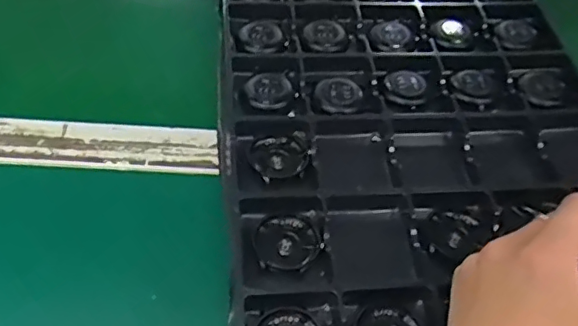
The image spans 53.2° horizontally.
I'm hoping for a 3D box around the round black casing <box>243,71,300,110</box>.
[{"bbox_3d":[-0.014,-0.060,0.466,0.044,0.013,0.036,-5,54,-9],"label":"round black casing"}]

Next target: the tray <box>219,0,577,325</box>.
[{"bbox_3d":[0.095,-0.036,0.456,0.322,0.040,0.427,-7,56,-10],"label":"tray"}]

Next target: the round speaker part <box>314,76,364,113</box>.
[{"bbox_3d":[0.040,-0.056,0.467,0.037,0.008,0.039,3,53,-4],"label":"round speaker part"}]

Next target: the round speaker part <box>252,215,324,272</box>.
[{"bbox_3d":[-0.002,0.053,0.383,0.042,0.013,0.041,3,53,-4],"label":"round speaker part"}]

